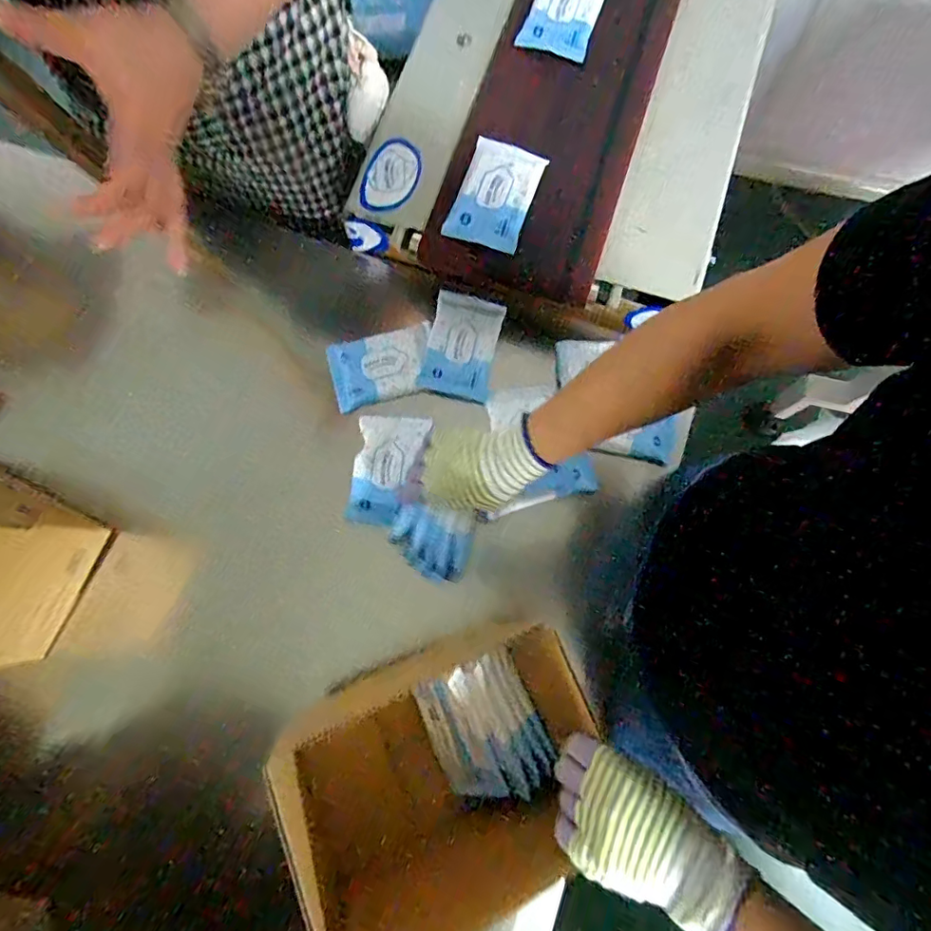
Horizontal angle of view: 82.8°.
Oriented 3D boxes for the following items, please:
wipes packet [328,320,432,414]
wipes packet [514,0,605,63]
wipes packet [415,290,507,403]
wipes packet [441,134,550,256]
[{"bbox_3d":[-0.100,-0.122,0.646,0.126,0.013,0.083,-14,79,-2],"label":"wipes packet"},{"bbox_3d":[0.129,-0.584,0.676,0.085,0.017,0.145,18,80,4],"label":"wipes packet"},{"bbox_3d":[-0.003,-0.148,0.649,0.083,0.015,0.126,14,79,3],"label":"wipes packet"},{"bbox_3d":[0.035,-0.314,0.606,0.088,0.029,0.131,20,80,4],"label":"wipes packet"}]

